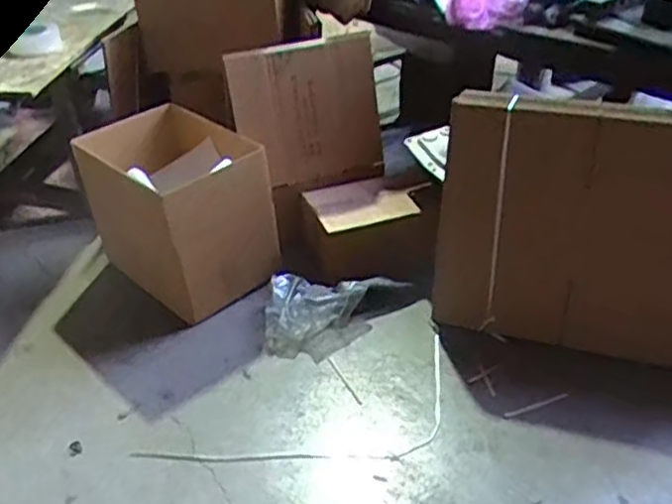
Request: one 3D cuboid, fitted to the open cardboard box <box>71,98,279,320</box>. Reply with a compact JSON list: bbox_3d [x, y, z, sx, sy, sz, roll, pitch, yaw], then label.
[{"bbox_3d":[-0.362,-0.098,1.595,0.277,0.317,0.427,-31,43,-33],"label":"open cardboard box"}]

